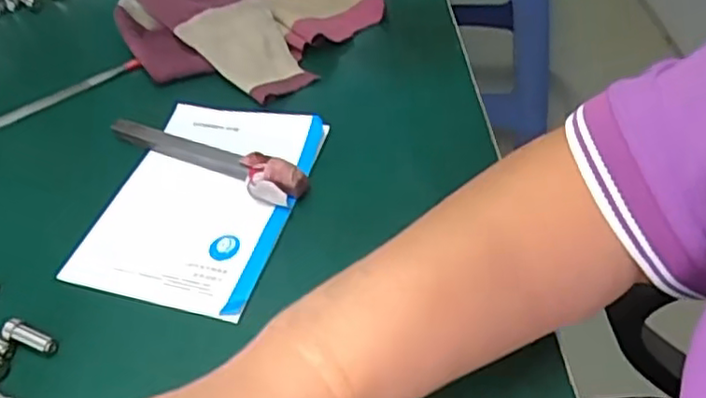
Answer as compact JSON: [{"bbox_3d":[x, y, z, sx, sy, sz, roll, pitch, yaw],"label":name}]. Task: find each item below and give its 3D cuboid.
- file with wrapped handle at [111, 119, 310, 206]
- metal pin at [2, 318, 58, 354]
[{"bbox_3d":[-0.088,-0.025,0.398,0.137,0.020,0.021,21,53,24],"label":"file with wrapped handle"},{"bbox_3d":[-0.158,0.069,0.331,0.028,0.011,0.010,18,52,22],"label":"metal pin"}]

